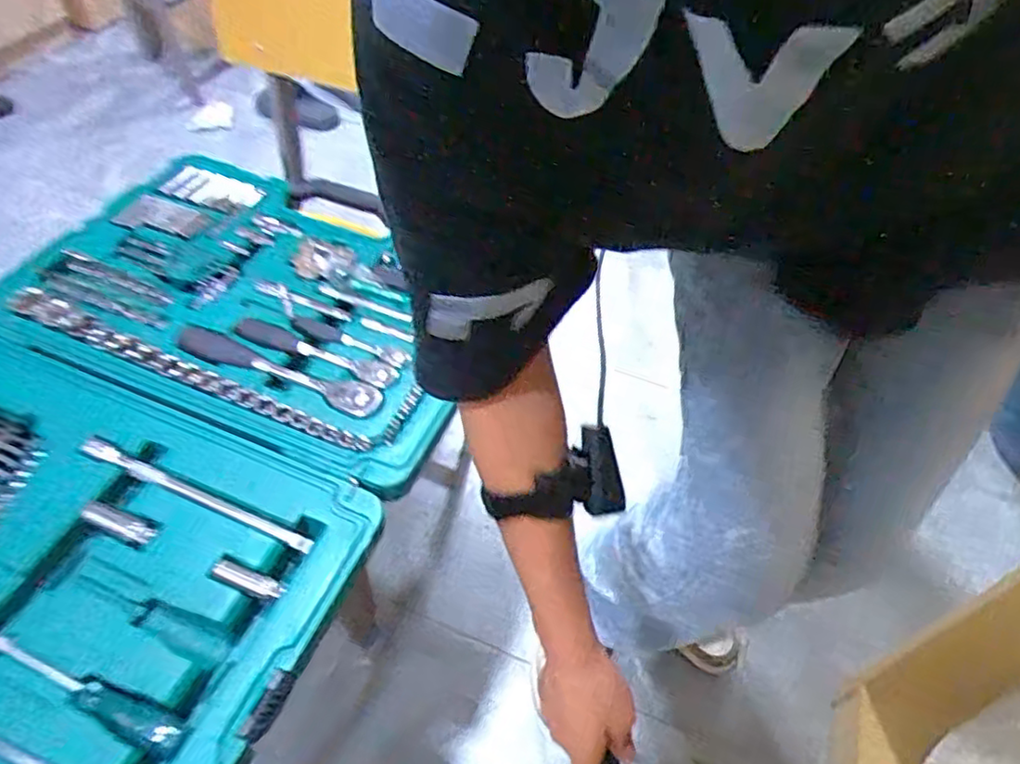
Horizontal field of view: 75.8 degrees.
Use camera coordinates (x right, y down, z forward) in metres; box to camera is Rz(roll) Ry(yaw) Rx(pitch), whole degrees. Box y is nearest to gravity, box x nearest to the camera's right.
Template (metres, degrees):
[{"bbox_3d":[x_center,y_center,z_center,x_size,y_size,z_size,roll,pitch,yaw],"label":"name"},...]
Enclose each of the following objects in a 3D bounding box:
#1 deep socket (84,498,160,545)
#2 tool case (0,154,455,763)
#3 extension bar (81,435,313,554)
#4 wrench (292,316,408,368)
[{"bbox_3d":[-0.352,0.123,0.588,0.069,0.014,0.017,18,55,12],"label":"deep socket"},{"bbox_3d":[-0.370,0.036,0.680,0.605,0.063,0.738,19,54,11],"label":"tool case"},{"bbox_3d":[-0.299,0.105,0.618,0.255,0.013,0.018,21,56,14],"label":"extension bar"},{"bbox_3d":[-0.183,-0.047,0.737,0.151,0.016,0.023,22,56,14],"label":"wrench"}]

